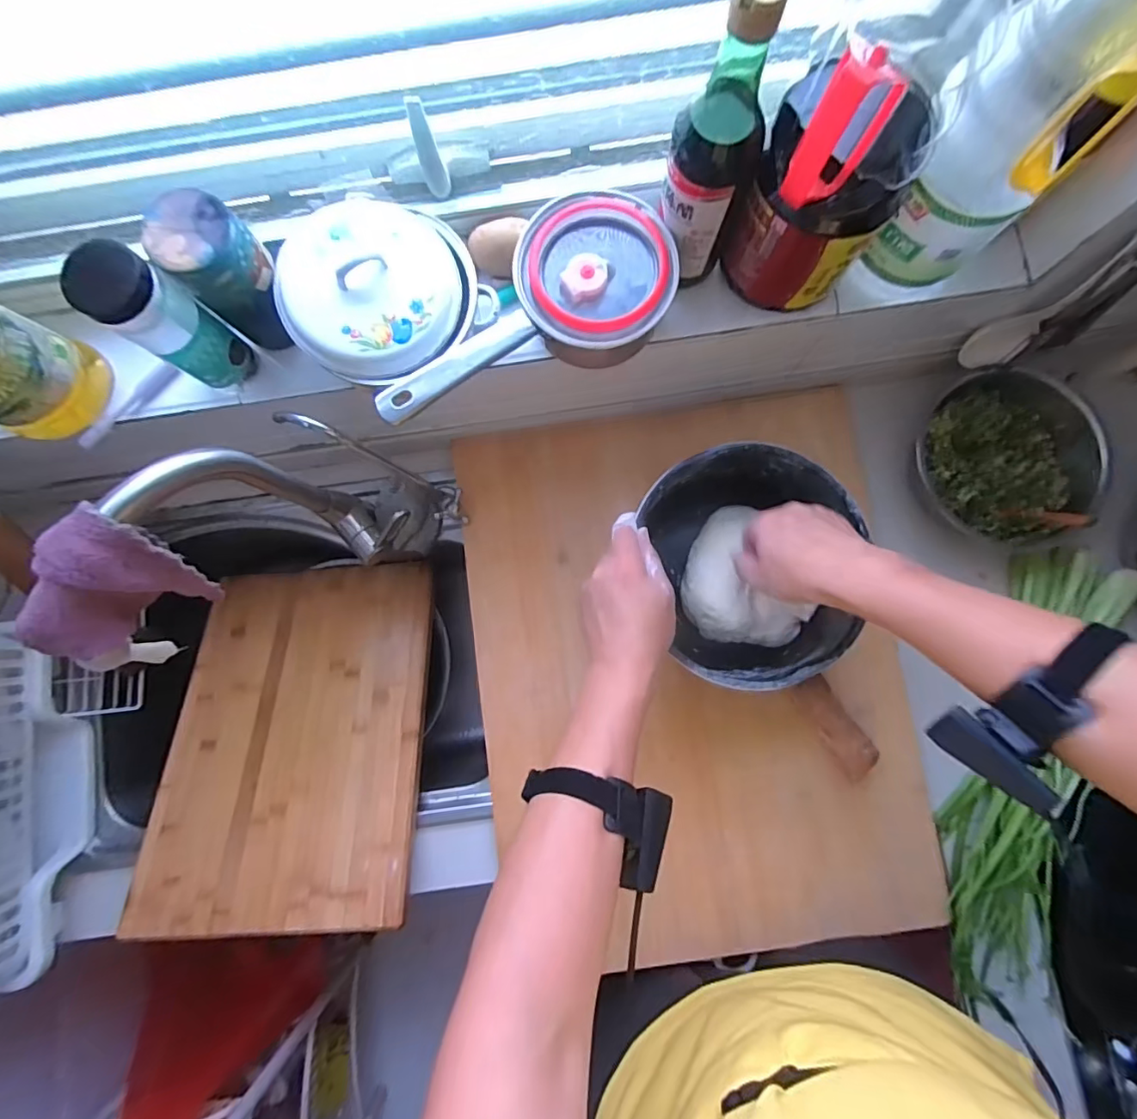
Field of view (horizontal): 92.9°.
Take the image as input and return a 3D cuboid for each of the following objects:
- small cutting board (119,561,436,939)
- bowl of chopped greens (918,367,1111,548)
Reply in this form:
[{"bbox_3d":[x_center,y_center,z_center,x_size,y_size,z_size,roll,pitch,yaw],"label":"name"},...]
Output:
[{"bbox_3d":[-0.349,0.215,0.699,0.322,0.021,0.444,-4,61,3],"label":"small cutting board"},{"bbox_3d":[0.510,-0.119,0.645,0.209,0.072,0.202,0,83,2],"label":"bowl of chopped greens"}]

